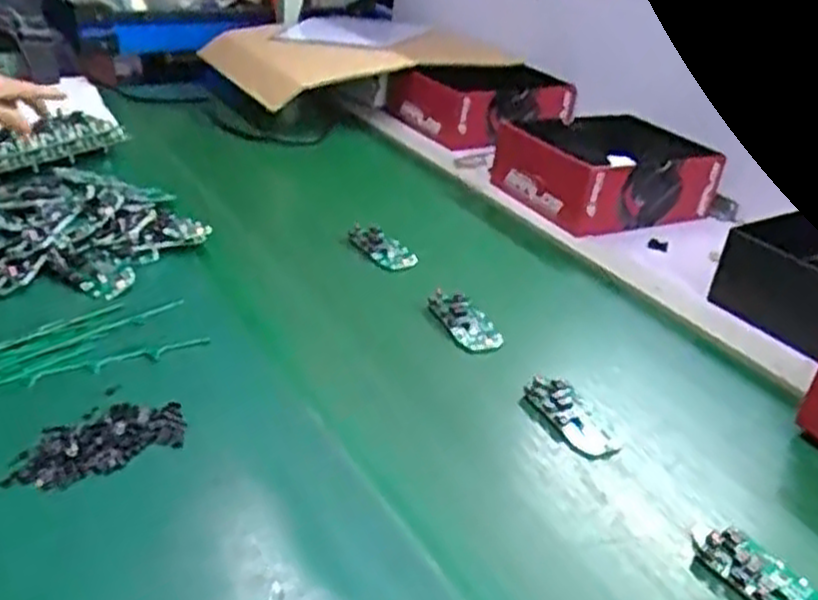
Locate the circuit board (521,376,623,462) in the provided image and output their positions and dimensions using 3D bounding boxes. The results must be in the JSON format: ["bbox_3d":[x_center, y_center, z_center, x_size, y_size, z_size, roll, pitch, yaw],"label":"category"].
[{"bbox_3d":[0.138,0.095,0.649,0.048,0.016,0.089,-10,33,-30],"label":"circuit board"}]

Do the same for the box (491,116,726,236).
[{"bbox_3d":[0.269,-0.178,1.068,0.244,0.098,0.198,-7,32,-26],"label":"box"}]

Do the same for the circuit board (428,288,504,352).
[{"bbox_3d":[0.056,0.019,0.769,0.046,0.012,0.089,-9,33,-28],"label":"circuit board"}]

